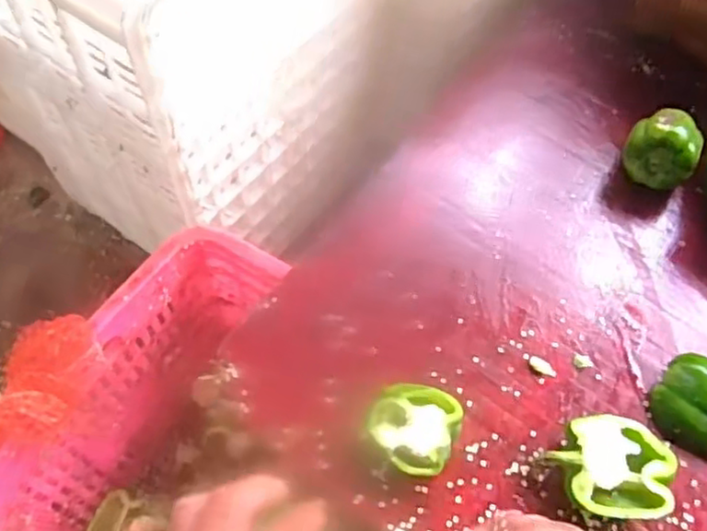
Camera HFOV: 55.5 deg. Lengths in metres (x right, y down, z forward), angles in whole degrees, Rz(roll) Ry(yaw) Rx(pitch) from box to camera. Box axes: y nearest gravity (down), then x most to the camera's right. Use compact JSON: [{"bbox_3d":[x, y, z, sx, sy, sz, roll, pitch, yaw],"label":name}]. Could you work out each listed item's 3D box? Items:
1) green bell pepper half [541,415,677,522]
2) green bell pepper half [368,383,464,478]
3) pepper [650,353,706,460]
[{"bbox_3d":[0.197,0.156,0.520,0.084,0.035,0.072,7,60,2],"label":"green bell pepper half"},{"bbox_3d":[0.047,0.128,0.528,0.065,0.046,0.063,1,60,-1],"label":"green bell pepper half"},{"bbox_3d":[0.288,0.112,0.545,0.077,0.037,0.073,34,64,16],"label":"pepper"}]

